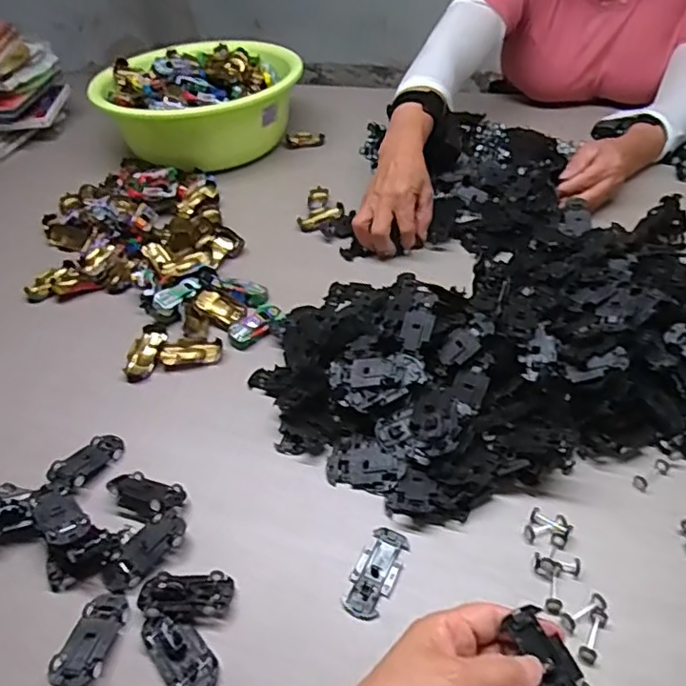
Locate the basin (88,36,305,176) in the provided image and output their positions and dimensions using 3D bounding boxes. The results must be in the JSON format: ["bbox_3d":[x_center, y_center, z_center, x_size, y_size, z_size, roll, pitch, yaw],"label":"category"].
[{"bbox_3d":[-0.227,-0.379,0.927,0.283,0.121,0.283,-2,43,2],"label":"basin"}]

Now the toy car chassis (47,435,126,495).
[{"bbox_3d":[-0.217,0.102,0.497,0.031,0.022,0.065,22,49,25],"label":"toy car chassis"}]

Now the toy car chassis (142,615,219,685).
[{"bbox_3d":[-0.106,0.201,0.381,0.030,0.011,0.062,-32,50,-27],"label":"toy car chassis"}]

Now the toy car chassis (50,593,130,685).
[{"bbox_3d":[-0.166,0.197,0.391,0.031,0.015,0.064,3,31,8],"label":"toy car chassis"}]

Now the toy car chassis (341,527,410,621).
[{"bbox_3d":[0.024,0.162,0.416,0.030,0.004,0.066,16,47,20],"label":"toy car chassis"}]

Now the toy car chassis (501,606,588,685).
[{"bbox_3d":[0.118,0.185,0.334,0.029,0.007,0.064,-17,54,-14],"label":"toy car chassis"}]

